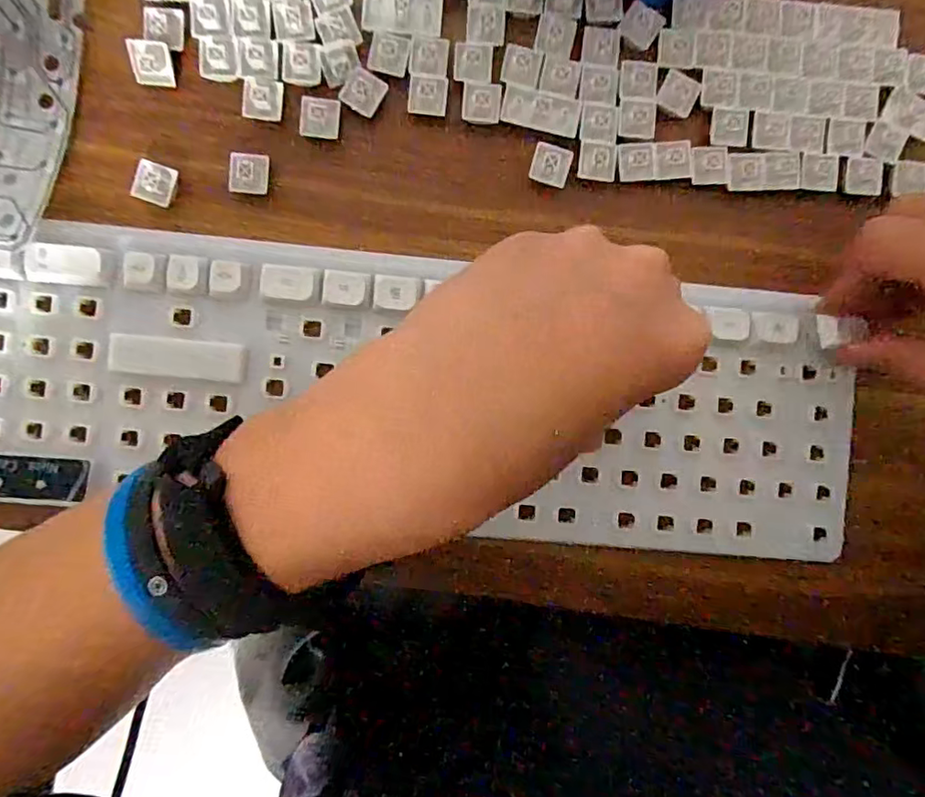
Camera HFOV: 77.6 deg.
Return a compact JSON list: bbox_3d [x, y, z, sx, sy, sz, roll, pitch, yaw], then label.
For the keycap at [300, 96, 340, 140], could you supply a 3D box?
[{"bbox_3d":[-0.065,-0.129,0.263,0.018,0.004,0.018,7,91,-4],"label":"keycap"}]

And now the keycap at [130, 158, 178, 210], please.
[{"bbox_3d":[-0.141,-0.098,0.262,0.017,0.004,0.019,16,90,-4],"label":"keycap"}]

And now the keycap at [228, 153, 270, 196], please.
[{"bbox_3d":[-0.098,-0.103,0.265,0.018,0.005,0.018,5,102,-9],"label":"keycap"}]

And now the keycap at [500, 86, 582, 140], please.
[{"bbox_3d":[0.037,-0.134,0.270,0.036,0.004,0.017,10,91,-4],"label":"keycap"}]

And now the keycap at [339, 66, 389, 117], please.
[{"bbox_3d":[-0.045,-0.141,0.265,0.017,0.004,0.018,34,89,-4],"label":"keycap"}]

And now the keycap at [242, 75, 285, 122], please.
[{"bbox_3d":[-0.091,-0.137,0.261,0.018,0.004,0.018,7,91,-4],"label":"keycap"}]

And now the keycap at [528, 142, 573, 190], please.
[{"bbox_3d":[0.042,-0.110,0.269,0.019,0.006,0.017,14,90,-4],"label":"keycap"}]

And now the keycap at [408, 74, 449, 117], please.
[{"bbox_3d":[-0.016,-0.141,0.268,0.018,0.004,0.017,4,91,-4],"label":"keycap"}]

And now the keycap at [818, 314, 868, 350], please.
[{"bbox_3d":[0.172,-0.030,0.260,0.013,0.014,0.013,-9,92,-3],"label":"keycap"}]

